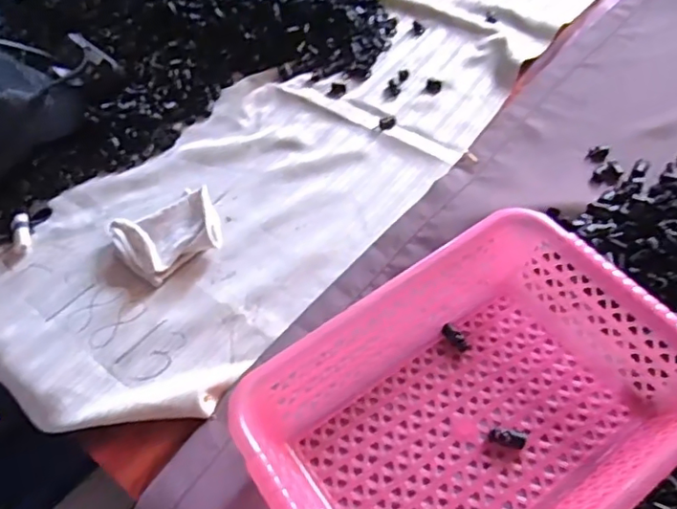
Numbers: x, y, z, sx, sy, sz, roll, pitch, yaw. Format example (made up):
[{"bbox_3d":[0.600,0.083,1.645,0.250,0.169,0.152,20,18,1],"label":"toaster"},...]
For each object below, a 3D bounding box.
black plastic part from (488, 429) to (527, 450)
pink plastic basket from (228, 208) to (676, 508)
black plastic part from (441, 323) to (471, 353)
[{"bbox_3d":[0.132,0.144,0.454,0.028,0.006,0.014,7,55,9],"label":"black plastic part"},{"bbox_3d":[0.100,0.116,0.433,0.305,0.072,0.216,-32,58,-18],"label":"pink plastic basket"},{"bbox_3d":[0.103,0.072,0.505,0.015,0.006,0.028,-37,73,-21],"label":"black plastic part"}]

